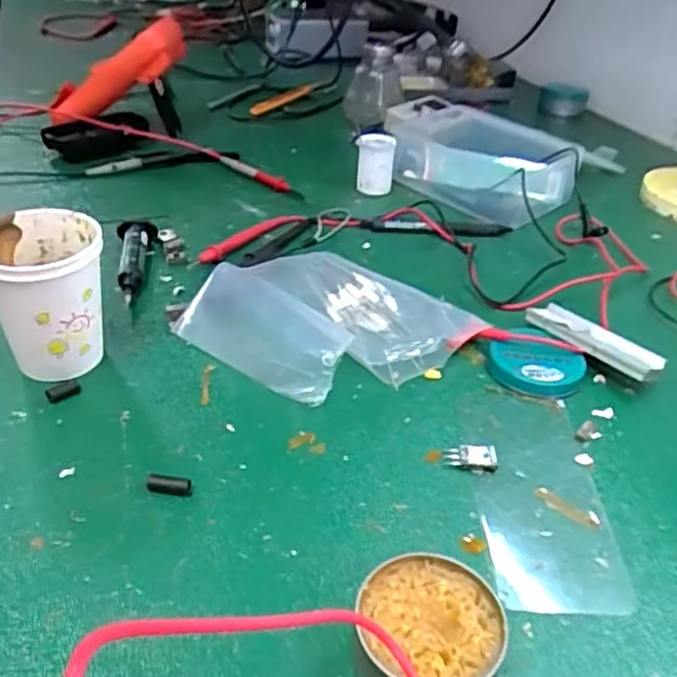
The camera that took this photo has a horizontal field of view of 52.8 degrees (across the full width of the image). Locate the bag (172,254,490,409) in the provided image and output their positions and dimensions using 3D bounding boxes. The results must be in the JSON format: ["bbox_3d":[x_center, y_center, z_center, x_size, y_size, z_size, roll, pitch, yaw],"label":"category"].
[{"bbox_3d":[-0.004,-0.017,0.488,0.171,0.033,0.150,25,41,27],"label":"bag"}]

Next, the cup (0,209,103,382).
[{"bbox_3d":[-0.181,-0.024,0.432,0.068,0.094,0.073,2,36,-2],"label":"cup"}]

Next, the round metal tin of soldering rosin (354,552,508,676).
[{"bbox_3d":[0.038,0.131,0.293,0.061,0.030,0.069,5,36,2],"label":"round metal tin of soldering rosin"}]

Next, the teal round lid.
[{"bbox_3d":[0.134,0.017,0.467,0.059,0.012,0.059,2,36,-2],"label":"teal round lid"}]

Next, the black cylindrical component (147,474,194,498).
[{"bbox_3d":[-0.092,0.079,0.370,0.024,0.009,0.010,5,36,2],"label":"black cylindrical component"}]

